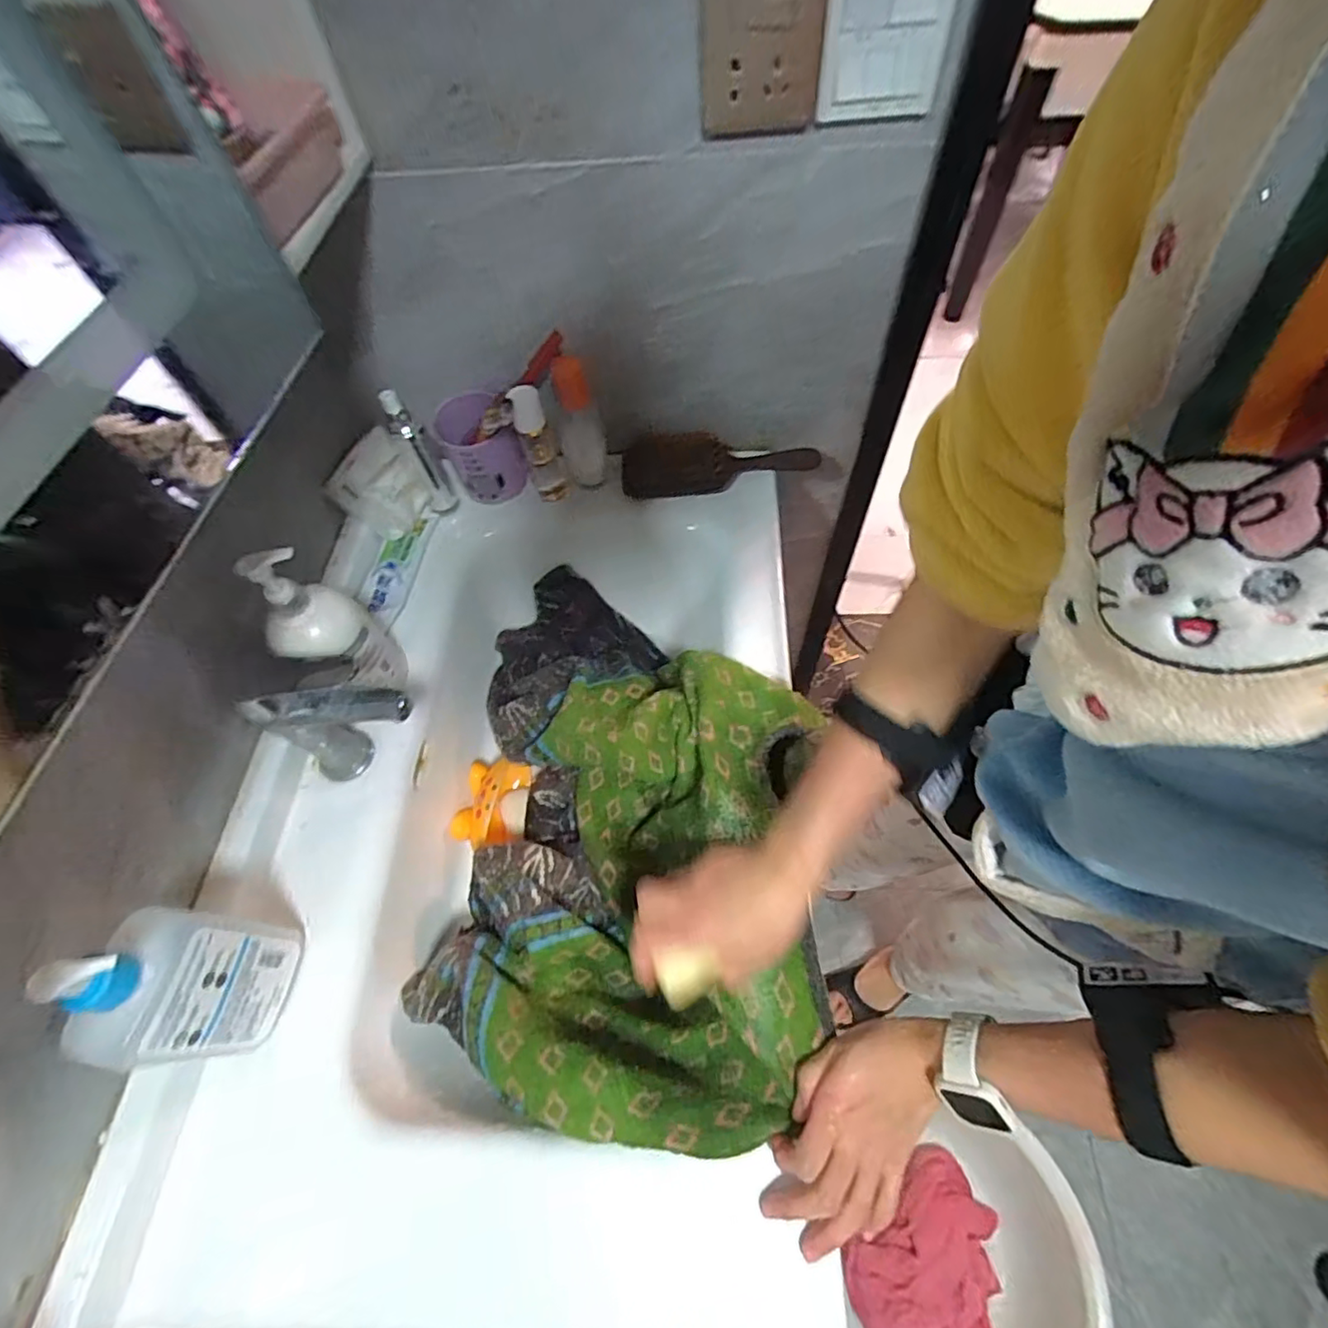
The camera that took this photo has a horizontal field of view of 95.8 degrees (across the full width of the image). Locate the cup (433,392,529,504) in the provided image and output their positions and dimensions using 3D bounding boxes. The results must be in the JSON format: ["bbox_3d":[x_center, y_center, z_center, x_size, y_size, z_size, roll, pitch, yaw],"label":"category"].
[{"bbox_3d":[-0.210,-0.245,0.701,0.072,0.107,0.079,-31,63,-14],"label":"cup"}]

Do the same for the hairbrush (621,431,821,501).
[{"bbox_3d":[0.067,-0.247,0.743,0.236,0.038,0.076,-8,88,-2],"label":"hairbrush"}]

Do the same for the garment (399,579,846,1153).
[{"bbox_3d":[-0.037,0.122,0.582,0.337,0.144,0.512,5,60,7],"label":"garment"}]

